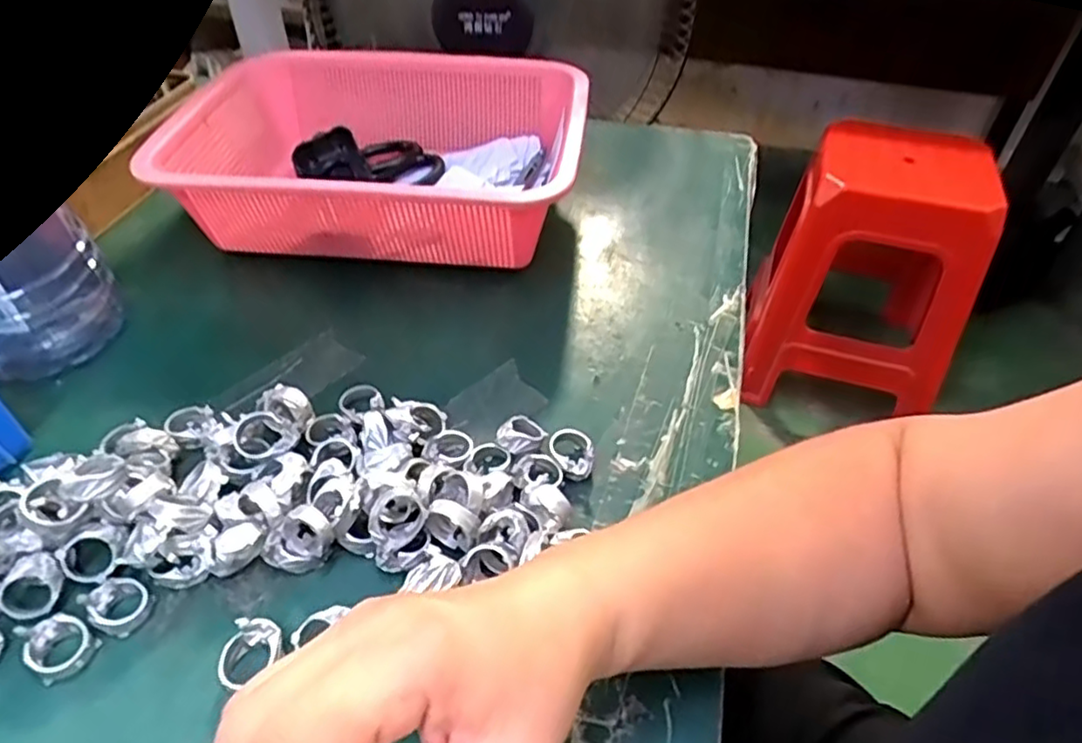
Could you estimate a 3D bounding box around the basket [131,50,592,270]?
[{"bbox_3d":[-0.115,-0.164,0.523,0.290,0.094,0.206,8,46,7],"label":"basket"}]

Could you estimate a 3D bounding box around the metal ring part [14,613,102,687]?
[{"bbox_3d":[-0.213,0.120,0.296,0.027,0.014,0.024,31,53,27],"label":"metal ring part"}]

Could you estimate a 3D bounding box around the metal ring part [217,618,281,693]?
[{"bbox_3d":[-0.127,0.122,0.293,0.028,0.018,0.023,-34,54,-29],"label":"metal ring part"}]

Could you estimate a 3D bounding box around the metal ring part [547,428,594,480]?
[{"bbox_3d":[0.017,0.045,0.367,0.023,0.017,0.028,-2,45,-3],"label":"metal ring part"}]

